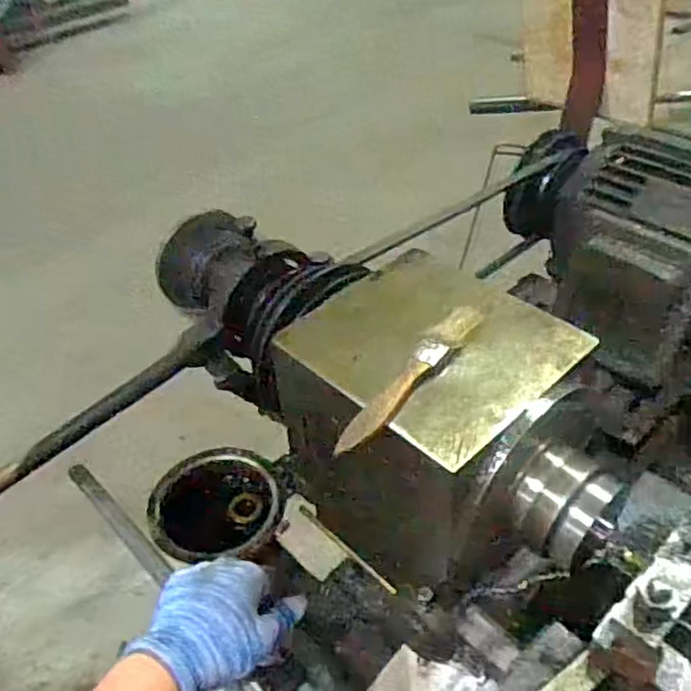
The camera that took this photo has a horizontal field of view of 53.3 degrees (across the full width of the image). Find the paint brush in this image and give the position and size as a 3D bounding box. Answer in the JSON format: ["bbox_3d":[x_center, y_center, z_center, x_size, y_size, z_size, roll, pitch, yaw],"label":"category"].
[{"bbox_3d":[0.044,0.018,0.450,0.021,0.013,0.148,26,50,29],"label":"paint brush"}]

